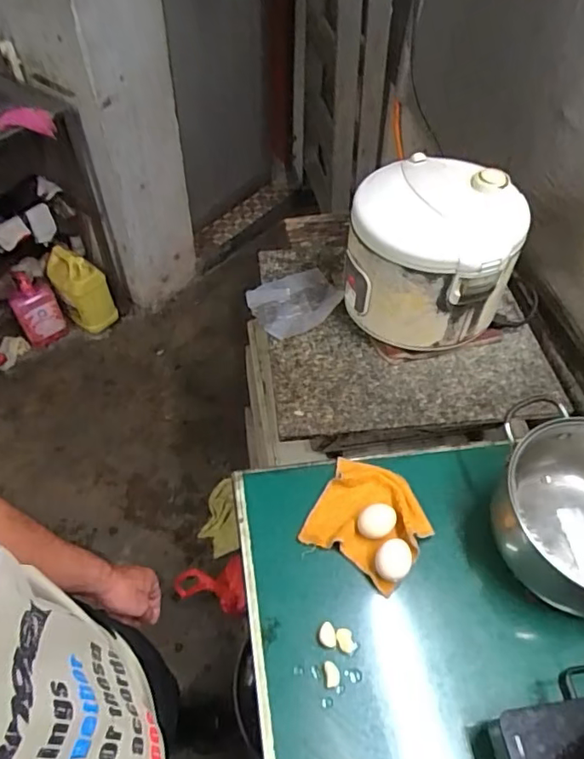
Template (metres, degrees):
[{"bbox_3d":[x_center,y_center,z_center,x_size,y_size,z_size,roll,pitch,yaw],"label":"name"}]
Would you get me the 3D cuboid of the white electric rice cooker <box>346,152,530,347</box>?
[{"bbox_3d":[0.217,-0.196,0.869,0.251,0.211,0.206,6,53,2],"label":"white electric rice cooker"}]

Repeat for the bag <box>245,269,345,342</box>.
[{"bbox_3d":[0.007,-0.143,0.994,0.149,0.031,0.137,-25,58,-19],"label":"bag"}]

